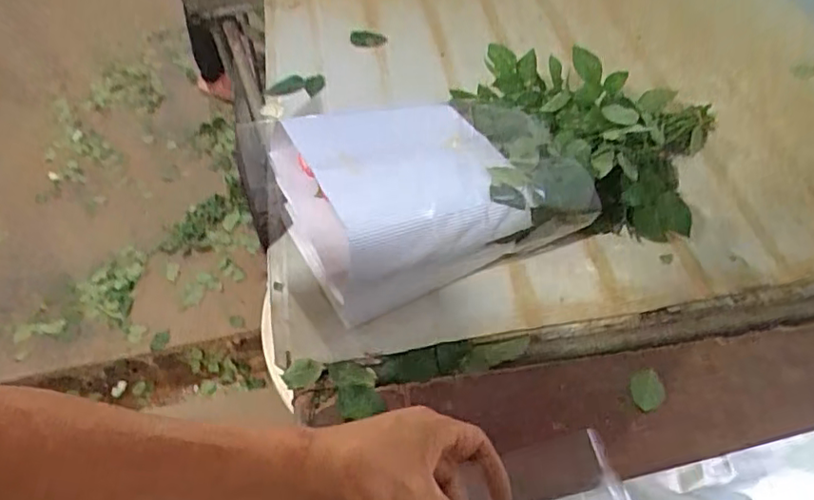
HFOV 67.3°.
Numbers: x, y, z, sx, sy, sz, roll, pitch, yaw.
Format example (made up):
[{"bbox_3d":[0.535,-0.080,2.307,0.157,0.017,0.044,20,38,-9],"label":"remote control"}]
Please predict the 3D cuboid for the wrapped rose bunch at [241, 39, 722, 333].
[{"bbox_3d":[0.111,-0.102,0.735,0.587,0.170,0.260,-13,53,-7],"label":"wrapped rose bunch"}]

